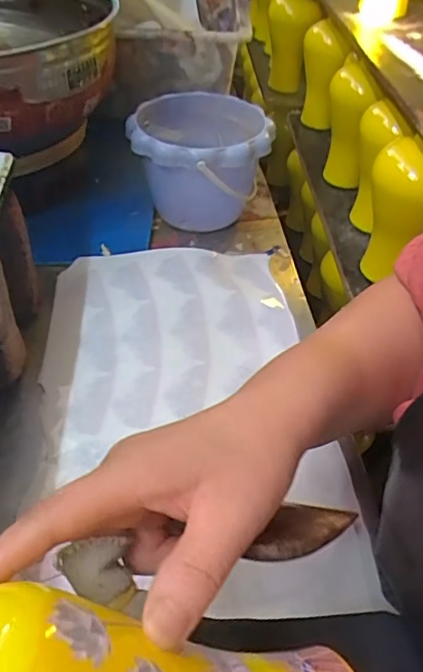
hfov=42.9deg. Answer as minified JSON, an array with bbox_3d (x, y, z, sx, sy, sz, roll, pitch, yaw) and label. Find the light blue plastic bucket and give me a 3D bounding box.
[{"bbox_3d":[-0.013,-0.192,0.620,0.155,0.114,0.159,3,44,-3],"label":"light blue plastic bucket"}]

